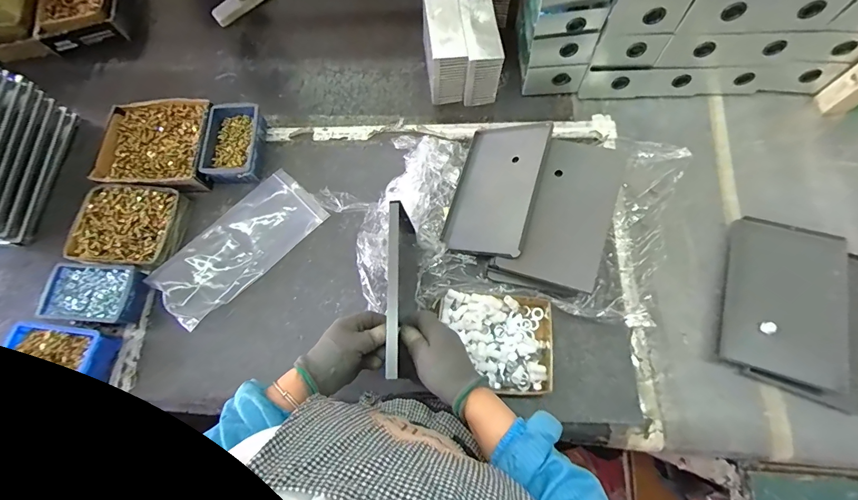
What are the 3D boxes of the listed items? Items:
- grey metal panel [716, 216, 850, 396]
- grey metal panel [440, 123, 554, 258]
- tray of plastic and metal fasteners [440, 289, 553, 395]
[{"bbox_3d":[0.530,0.069,0.580,0.154,0.022,0.241,13,69,18],"label":"grey metal panel"},{"bbox_3d":[0.112,-0.103,0.651,0.145,0.018,0.237,4,65,41],"label":"grey metal panel"},{"bbox_3d":[0.101,0.138,0.581,0.161,0.029,0.138,3,76,1],"label":"tray of plastic and metal fasteners"}]

